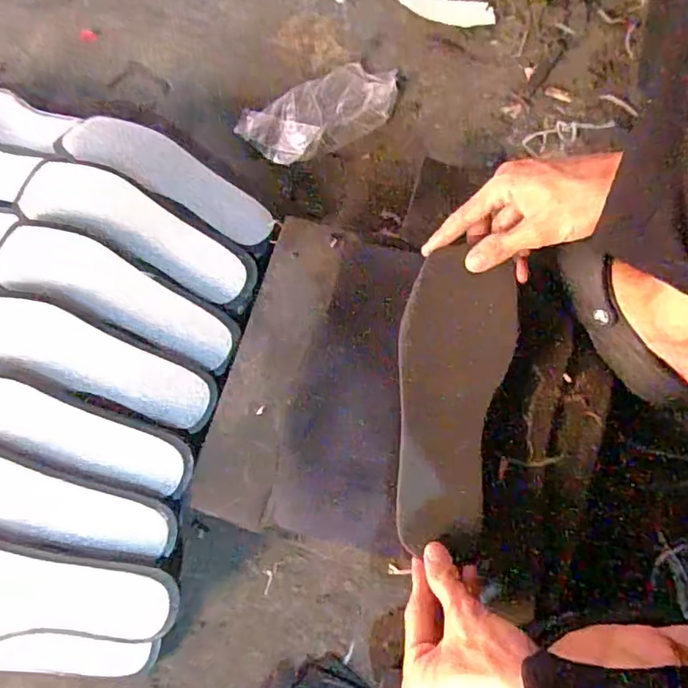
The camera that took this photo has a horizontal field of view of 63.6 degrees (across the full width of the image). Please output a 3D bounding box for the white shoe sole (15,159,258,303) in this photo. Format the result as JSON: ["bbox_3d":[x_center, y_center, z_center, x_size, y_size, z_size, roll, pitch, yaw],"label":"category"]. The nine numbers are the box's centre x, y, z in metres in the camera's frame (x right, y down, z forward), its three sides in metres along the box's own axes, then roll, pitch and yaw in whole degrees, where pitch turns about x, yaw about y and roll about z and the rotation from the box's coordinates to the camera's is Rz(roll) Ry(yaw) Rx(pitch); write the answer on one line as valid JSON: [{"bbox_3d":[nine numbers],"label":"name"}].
[{"bbox_3d":[-0.209,-0.119,0.567,0.256,0.043,0.075,23,76,12],"label":"white shoe sole"}]

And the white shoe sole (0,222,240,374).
[{"bbox_3d":[-0.222,-0.049,0.544,0.245,0.039,0.074,24,76,9],"label":"white shoe sole"}]

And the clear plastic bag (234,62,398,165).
[{"bbox_3d":[-0.023,-0.271,0.661,0.193,0.022,0.099,-25,72,-3],"label":"clear plastic bag"}]

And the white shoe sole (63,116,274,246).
[{"bbox_3d":[-0.182,-0.180,0.600,0.236,0.020,0.070,31,65,3],"label":"white shoe sole"}]

